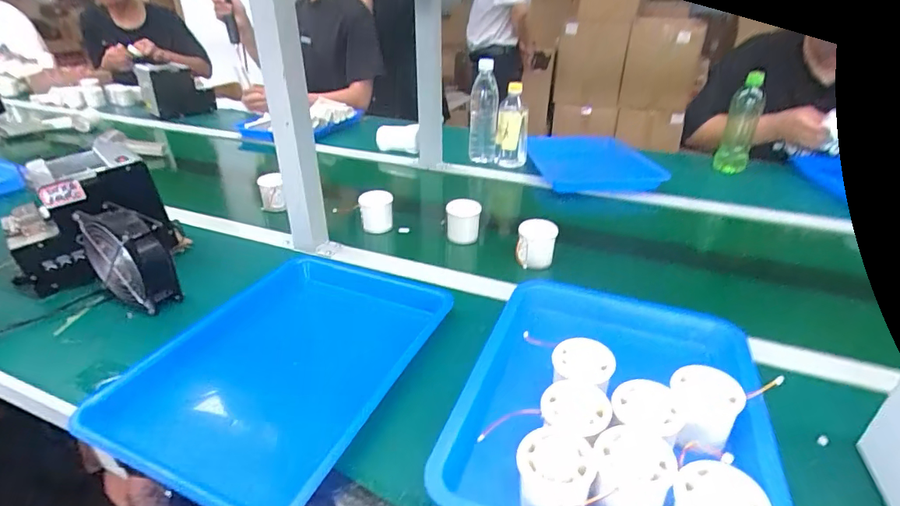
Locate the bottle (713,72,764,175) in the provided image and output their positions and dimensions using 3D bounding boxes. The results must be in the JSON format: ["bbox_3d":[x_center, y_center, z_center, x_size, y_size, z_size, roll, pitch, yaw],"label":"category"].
[{"bbox_3d":[0.674,-0.284,1.097,0.073,0.228,0.057,21,35,33],"label":"bottle"}]

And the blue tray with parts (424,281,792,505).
[{"bbox_3d":[0.155,0.128,0.457,0.277,0.054,0.336,10,30,16],"label":"blue tray with parts"}]

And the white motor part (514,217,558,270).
[{"bbox_3d":[0.133,-0.015,0.726,0.056,0.057,0.061,7,30,11],"label":"white motor part"}]

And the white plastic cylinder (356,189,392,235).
[{"bbox_3d":[-0.130,-0.075,0.833,0.060,0.065,0.052,-3,29,-6],"label":"white plastic cylinder"}]

